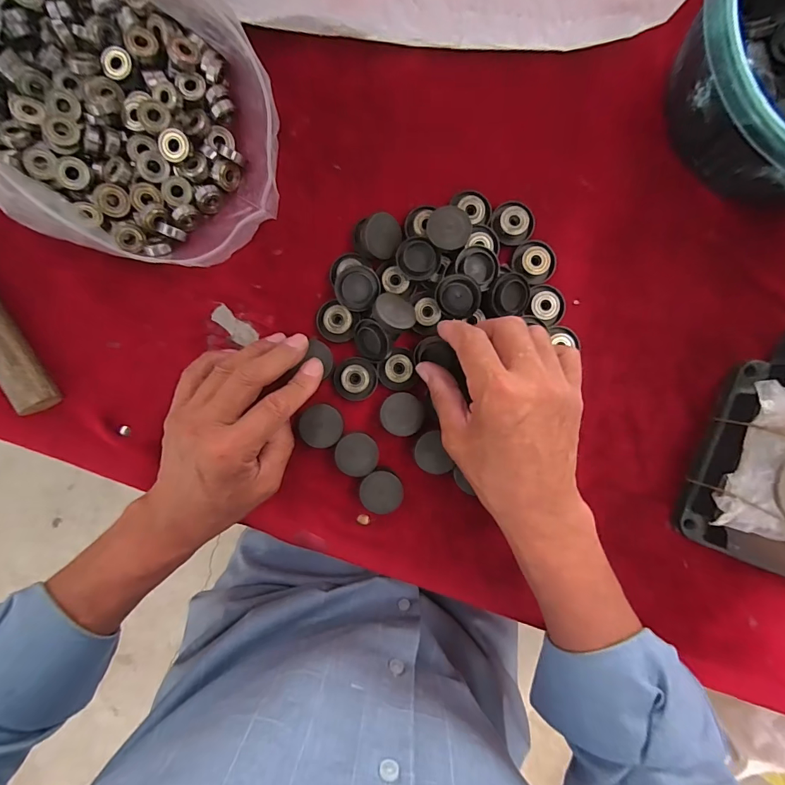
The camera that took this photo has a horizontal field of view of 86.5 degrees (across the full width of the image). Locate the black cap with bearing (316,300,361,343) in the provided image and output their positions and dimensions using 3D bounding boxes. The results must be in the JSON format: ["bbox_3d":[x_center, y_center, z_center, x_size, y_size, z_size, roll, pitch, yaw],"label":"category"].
[{"bbox_3d":[-0.043,-0.054,0.319,0.031,0.012,0.028,20,90,-1],"label":"black cap with bearing"}]

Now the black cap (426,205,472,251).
[{"bbox_3d":[0.042,-0.121,0.311,0.032,0.014,0.033,0,90,-1],"label":"black cap"}]

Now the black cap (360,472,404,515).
[{"bbox_3d":[-0.008,0.075,0.320,0.032,0.016,0.030,0,90,-1],"label":"black cap"}]

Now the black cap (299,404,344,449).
[{"bbox_3d":[-0.054,0.025,0.318,0.031,0.013,0.032,5,90,-1],"label":"black cap"}]

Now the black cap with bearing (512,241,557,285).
[{"bbox_3d":[0.110,-0.101,0.320,0.033,0.005,0.030,0,90,-1],"label":"black cap with bearing"}]

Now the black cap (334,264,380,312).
[{"bbox_3d":[-0.026,-0.078,0.315,0.033,0.006,0.033,-4,102,-17],"label":"black cap"}]

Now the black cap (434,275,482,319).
[{"bbox_3d":[0.048,-0.070,0.307,0.031,0.014,0.032,4,117,1],"label":"black cap"}]

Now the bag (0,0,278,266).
[{"bbox_3d":[-0.192,-0.205,0.286,0.188,0.092,0.253,-41,91,0],"label":"bag"}]

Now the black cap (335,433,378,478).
[{"bbox_3d":[-0.027,0.047,0.317,0.030,0.016,0.031,7,90,-1],"label":"black cap"}]

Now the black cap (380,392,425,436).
[{"bbox_3d":[0.007,0.016,0.318,0.031,0.016,0.031,5,90,-1],"label":"black cap"}]

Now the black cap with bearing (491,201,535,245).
[{"bbox_3d":[0.093,-0.131,0.319,0.032,0.006,0.030,0,90,-1],"label":"black cap with bearing"}]

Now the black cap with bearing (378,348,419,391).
[{"bbox_3d":[0.004,-0.017,0.319,0.029,0.006,0.031,0,90,-1],"label":"black cap with bearing"}]

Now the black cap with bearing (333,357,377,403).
[{"bbox_3d":[-0.028,-0.010,0.320,0.032,0.009,0.033,0,90,-1],"label":"black cap with bearing"}]

